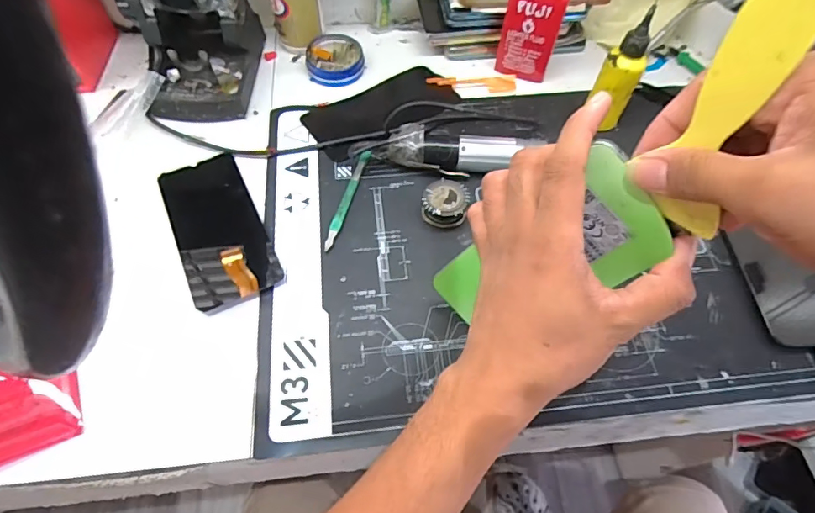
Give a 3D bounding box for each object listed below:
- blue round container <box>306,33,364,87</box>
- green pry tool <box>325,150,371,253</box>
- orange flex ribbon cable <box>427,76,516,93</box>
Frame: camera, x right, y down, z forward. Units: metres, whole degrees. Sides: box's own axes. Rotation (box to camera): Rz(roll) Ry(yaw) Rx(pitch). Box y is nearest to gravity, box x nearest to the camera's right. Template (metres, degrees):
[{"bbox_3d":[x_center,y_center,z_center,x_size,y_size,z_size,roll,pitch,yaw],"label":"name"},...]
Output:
[{"bbox_3d":[-0.080,-0.215,0.518,0.060,0.031,0.055,1,60,-1],"label":"blue round container"},{"bbox_3d":[-0.054,-0.053,0.426,0.009,0.006,0.111,14,60,7],"label":"green pry tool"},{"bbox_3d":[0.071,-0.188,0.514,0.096,0.009,0.019,-5,60,-5],"label":"orange flex ribbon cable"}]

